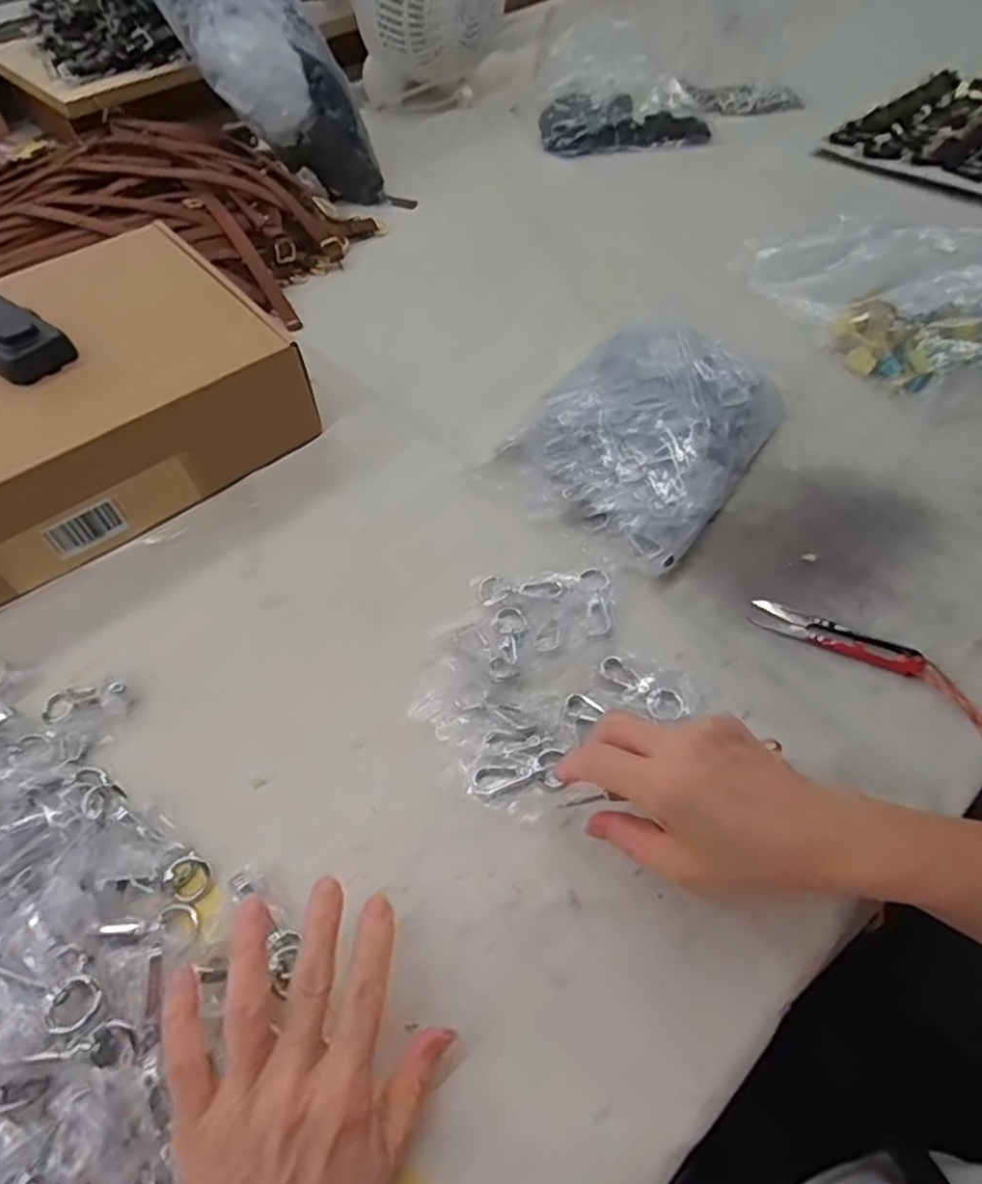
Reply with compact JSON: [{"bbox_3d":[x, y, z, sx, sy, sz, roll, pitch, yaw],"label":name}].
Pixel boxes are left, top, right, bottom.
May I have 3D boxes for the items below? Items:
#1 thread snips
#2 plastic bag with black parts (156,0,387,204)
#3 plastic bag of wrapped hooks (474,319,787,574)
[{"bbox_3d":[0.227,0.028,0.443,0.105,0.004,0.026,19,57,16],"label":"thread snips"},{"bbox_3d":[-0.257,-0.618,0.767,0.089,0.352,0.146,-8,43,45],"label":"plastic bag with black parts"},{"bbox_3d":[0.120,-0.130,0.541,0.166,0.049,0.231,29,61,21],"label":"plastic bag of wrapped hooks"}]

